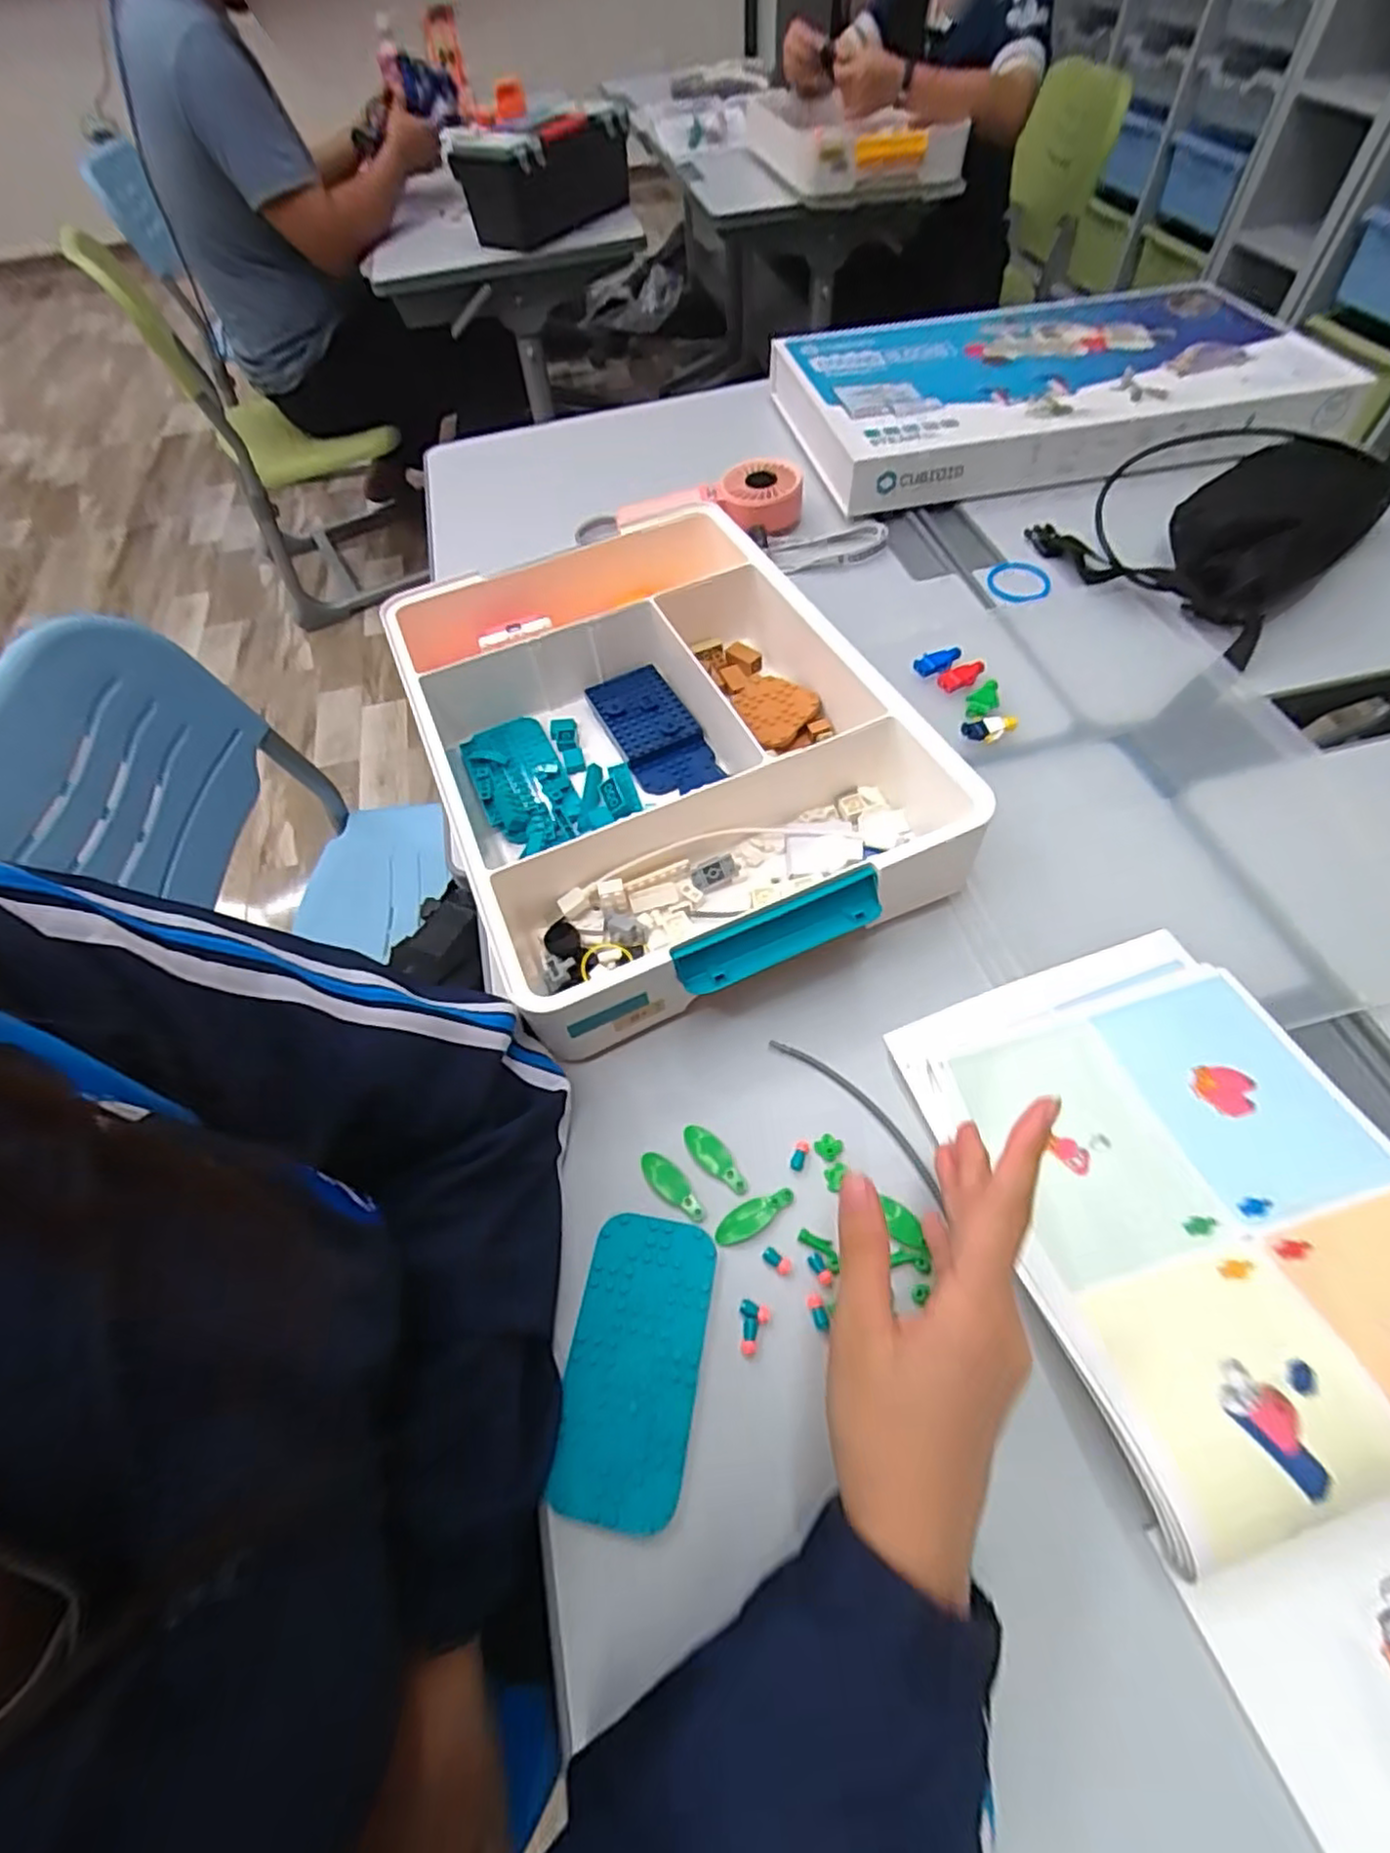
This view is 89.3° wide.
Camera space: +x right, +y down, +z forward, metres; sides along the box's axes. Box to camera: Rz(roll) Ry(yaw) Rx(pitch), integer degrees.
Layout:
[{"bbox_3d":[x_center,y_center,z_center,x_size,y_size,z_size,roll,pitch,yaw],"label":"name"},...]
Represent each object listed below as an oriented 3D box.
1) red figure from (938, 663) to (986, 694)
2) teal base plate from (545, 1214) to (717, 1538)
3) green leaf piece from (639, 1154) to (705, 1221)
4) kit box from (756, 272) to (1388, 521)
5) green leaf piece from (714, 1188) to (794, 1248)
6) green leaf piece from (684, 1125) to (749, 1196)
[{"bbox_3d":[0.215,-0.201,0.566,0.037,0.012,0.019,-22,59,-11],"label":"red figure"},{"bbox_3d":[-0.029,0.208,0.339,0.062,0.004,0.125,7,58,8],"label":"teal base plate"},{"bbox_3d":[-0.012,0.141,0.383,0.045,0.004,0.017,39,67,24],"label":"green leaf piece"},{"bbox_3d":[0.377,-0.612,0.796,0.527,0.059,0.346,-11,57,-4],"label":"kit box"},{"bbox_3d":[0.031,0.153,0.372,0.046,0.004,0.016,-29,60,-15],"label":"green leaf piece"},{"bbox_3d":[0.012,0.130,0.393,0.047,0.004,0.017,36,66,23],"label":"green leaf piece"}]

